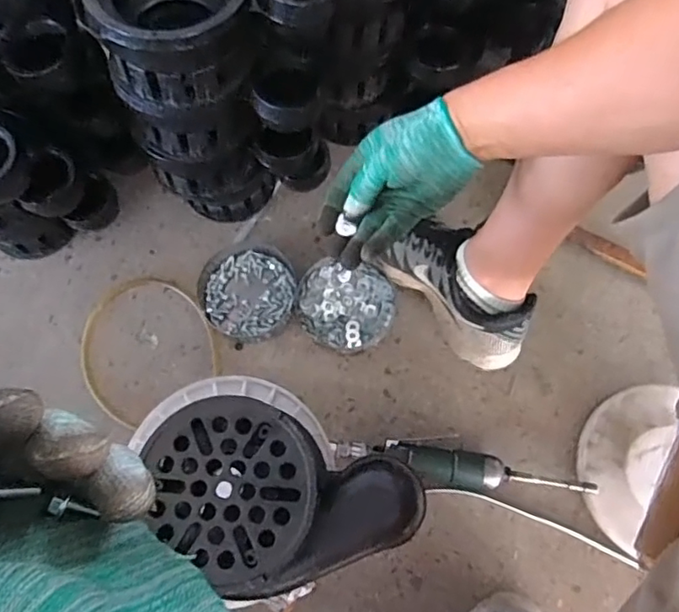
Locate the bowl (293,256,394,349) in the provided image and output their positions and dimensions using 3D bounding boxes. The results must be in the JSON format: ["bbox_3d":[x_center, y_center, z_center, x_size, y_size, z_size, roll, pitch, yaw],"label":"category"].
[{"bbox_3d":[0.007,0.001,0.759,0.128,0.032,0.121,-1,72,2],"label":"bowl"}]

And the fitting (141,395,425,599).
[{"bbox_3d":[-0.043,0.155,0.438,0.201,0.075,0.124,19,74,8],"label":"fitting"}]

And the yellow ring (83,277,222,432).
[{"bbox_3d":[-0.267,0.052,0.762,0.183,0.016,0.185,-1,72,2],"label":"yellow ring"}]

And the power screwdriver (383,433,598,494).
[{"bbox_3d":[0.178,0.198,0.678,0.257,0.043,0.051,12,73,6],"label":"power screwdriver"}]

